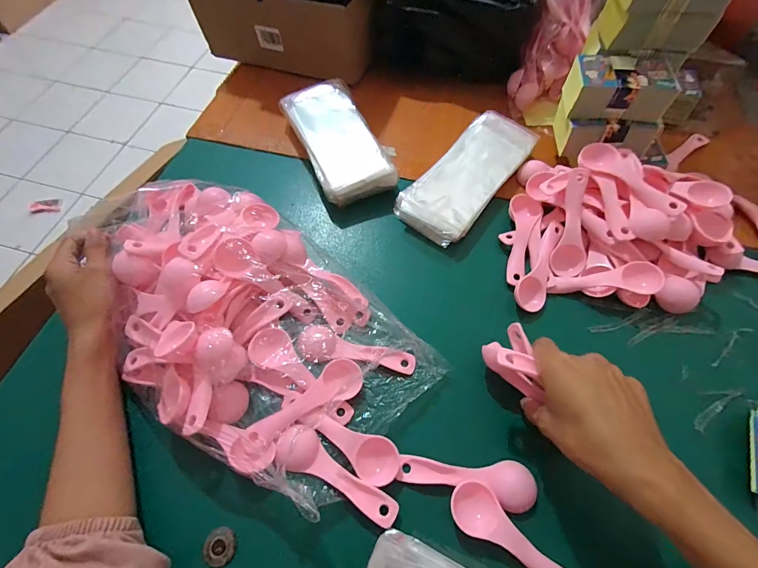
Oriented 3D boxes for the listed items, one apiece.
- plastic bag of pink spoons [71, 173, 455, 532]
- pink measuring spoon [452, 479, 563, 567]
[{"bbox_3d":[-0.125,0.031,0.337,0.369,0.082,0.191,34,64,21],"label":"plastic bag of pink spoons"},{"bbox_3d":[0.104,0.194,0.270,0.111,0.012,0.033,36,68,16],"label":"pink measuring spoon"}]

